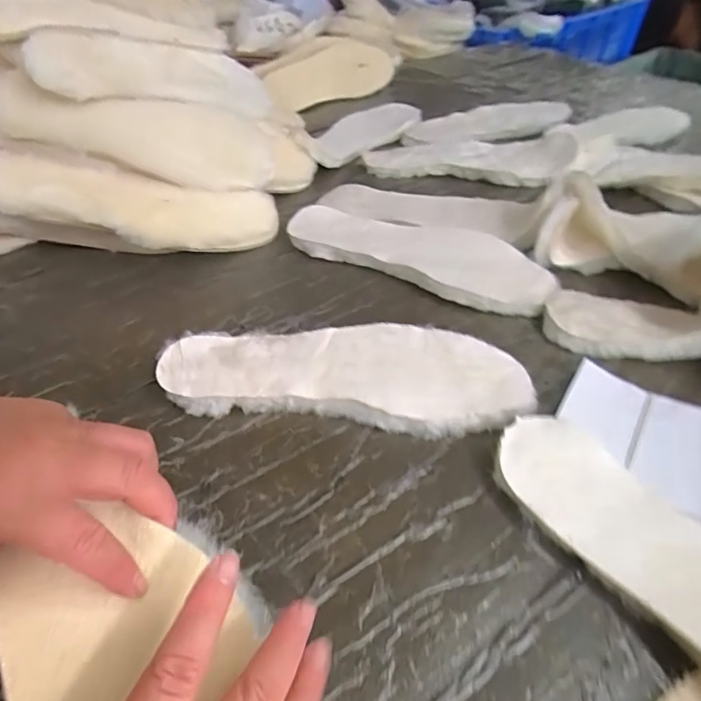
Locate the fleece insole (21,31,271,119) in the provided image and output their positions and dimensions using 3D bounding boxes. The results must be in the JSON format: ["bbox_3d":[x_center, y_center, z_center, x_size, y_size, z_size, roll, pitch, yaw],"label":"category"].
[{"bbox_3d":[-0.207,-0.304,0.533,0.263,0.108,0.043,-18,-2,-34],"label":"fleece insole"}]

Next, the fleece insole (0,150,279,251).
[{"bbox_3d":[-0.217,-0.143,0.485,0.276,0.016,0.083,6,68,-12],"label":"fleece insole"}]

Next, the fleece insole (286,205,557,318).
[{"bbox_3d":[0.064,-0.100,0.485,0.265,0.016,0.087,22,59,21],"label":"fleece insole"}]

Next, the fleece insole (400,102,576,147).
[{"bbox_3d":[0.206,-0.350,0.745,0.275,0.020,0.109,-20,47,-17],"label":"fleece insole"}]

